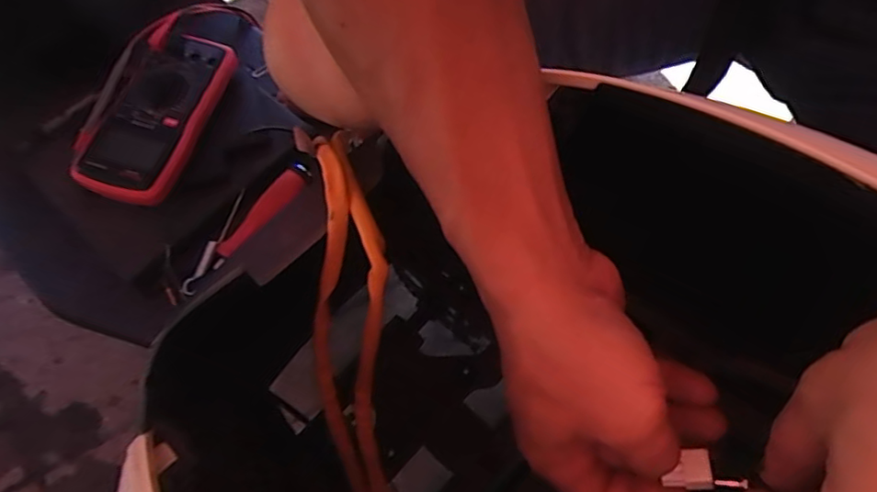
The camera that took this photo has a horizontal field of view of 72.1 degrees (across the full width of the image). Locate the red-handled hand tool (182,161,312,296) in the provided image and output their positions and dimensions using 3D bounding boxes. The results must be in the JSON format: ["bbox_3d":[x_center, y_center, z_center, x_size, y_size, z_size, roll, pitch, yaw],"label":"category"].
[{"bbox_3d":[-0.181,-0.020,0.567,0.026,0.016,0.159,36,72,10],"label":"red-handled hand tool"}]

